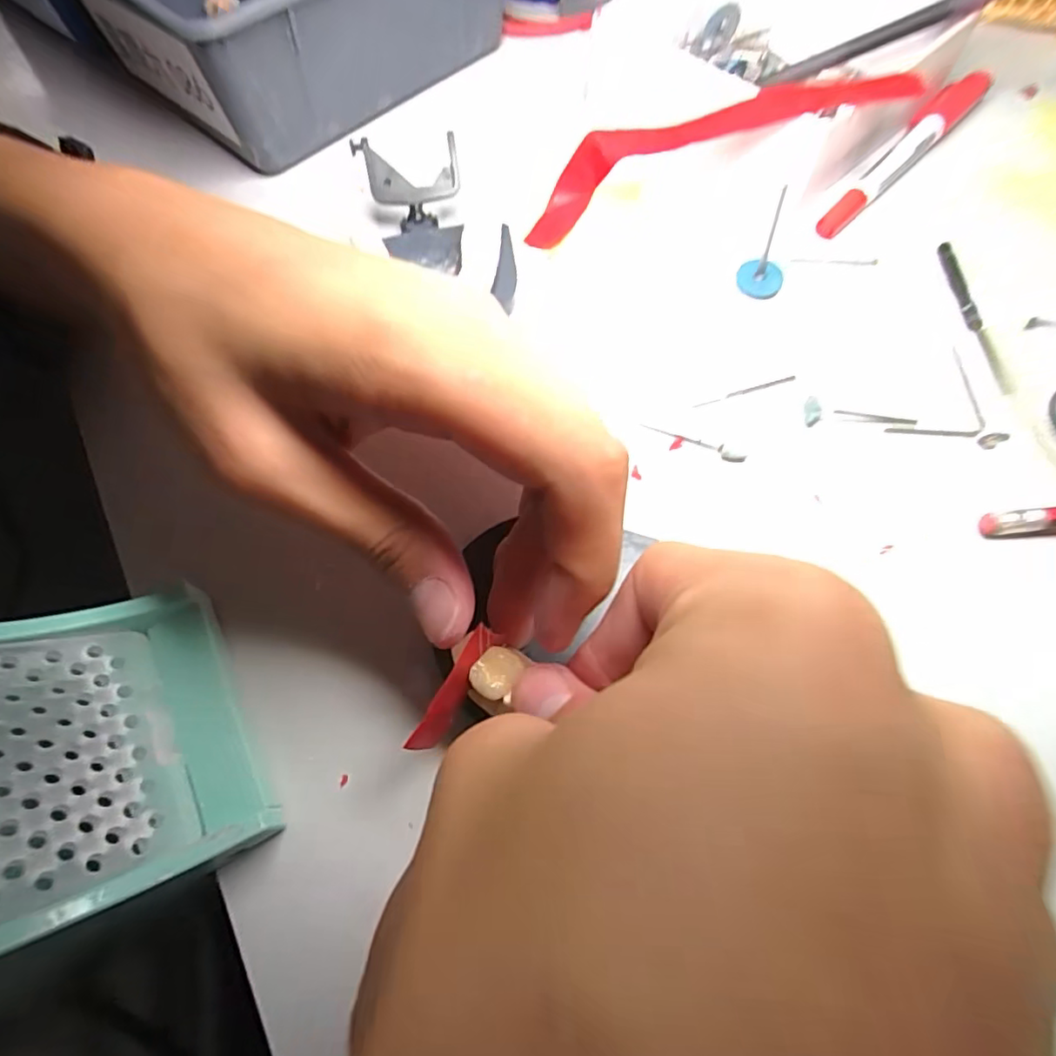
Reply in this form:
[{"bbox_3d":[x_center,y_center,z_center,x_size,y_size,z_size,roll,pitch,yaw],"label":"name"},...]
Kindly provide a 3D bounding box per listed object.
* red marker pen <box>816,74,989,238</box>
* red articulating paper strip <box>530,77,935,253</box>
[{"bbox_3d":[0.173,-0.174,0.266,0.014,0.017,0.135,40,71,18],"label":"red marker pen"},{"bbox_3d":[0.075,-0.160,0.241,0.161,0.029,0.022,-13,63,11],"label":"red articulating paper strip"}]

